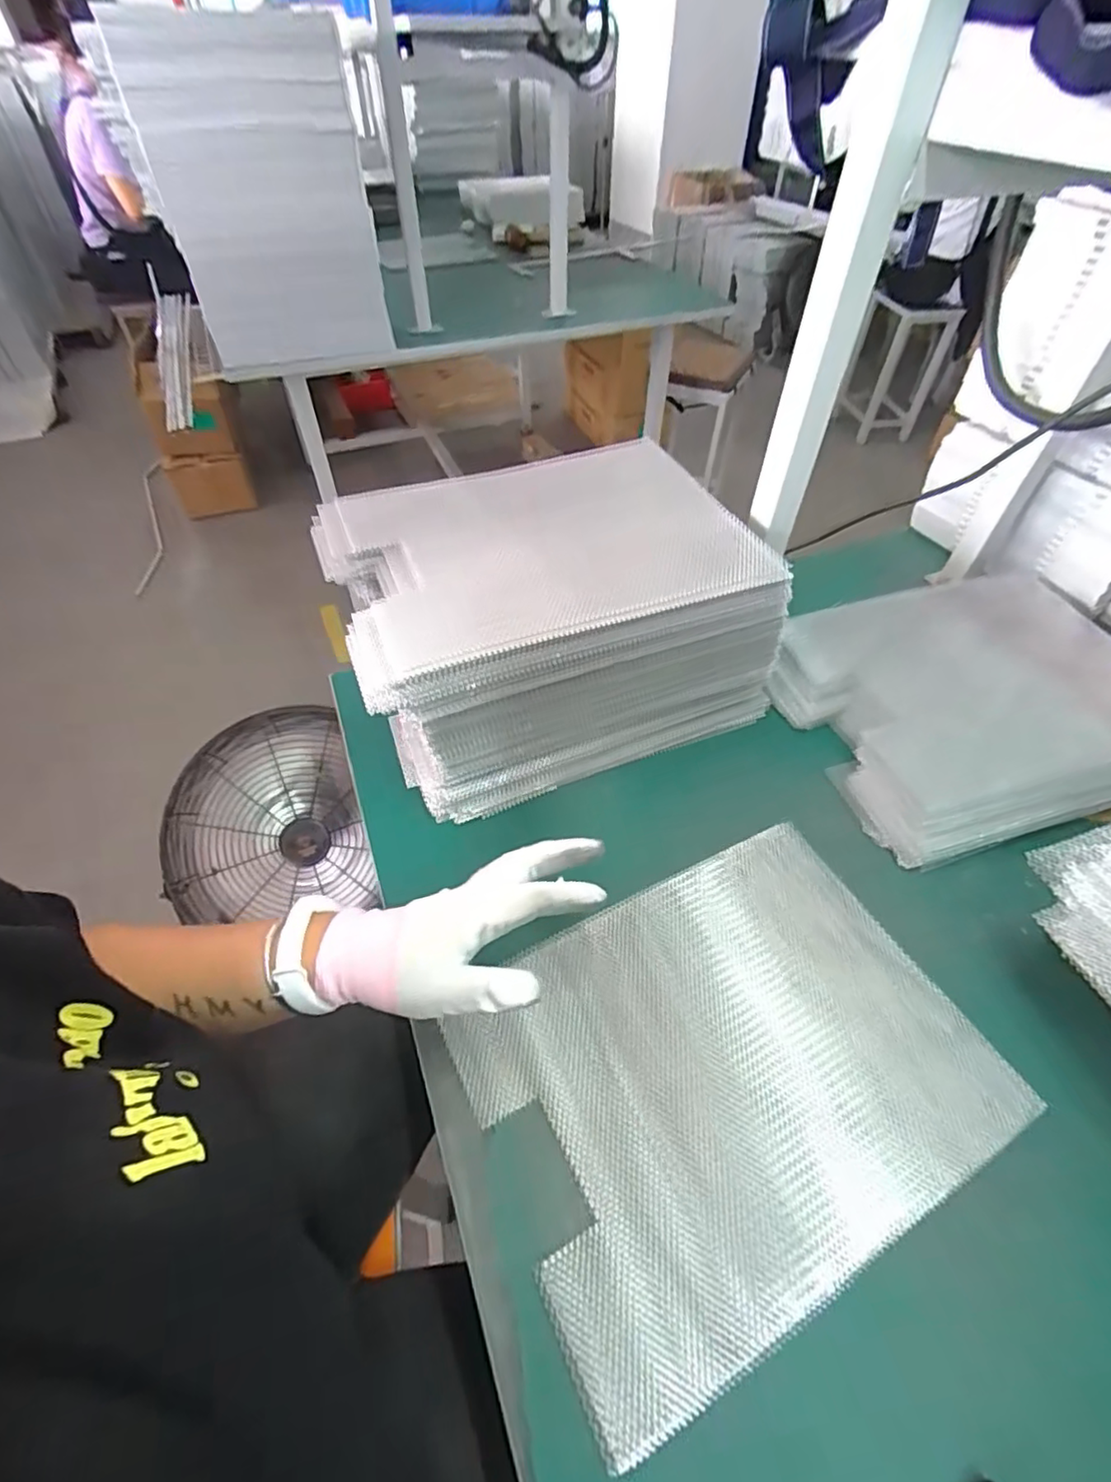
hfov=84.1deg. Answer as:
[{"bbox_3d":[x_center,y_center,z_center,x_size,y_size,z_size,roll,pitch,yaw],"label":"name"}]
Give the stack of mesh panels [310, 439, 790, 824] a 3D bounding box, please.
[{"bbox_3d":[-0.017,-0.118,0.591,0.350,0.183,0.292,-23,53,-18],"label":"stack of mesh panels"}]

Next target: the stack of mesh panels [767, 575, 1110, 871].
[{"bbox_3d":[0.415,-0.044,0.598,0.358,0.061,0.286,-13,51,-11],"label":"stack of mesh panels"}]

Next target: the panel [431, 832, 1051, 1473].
[{"bbox_3d":[0.118,0.215,0.419,0.325,0.026,0.248,-22,53,-18],"label":"panel"}]

